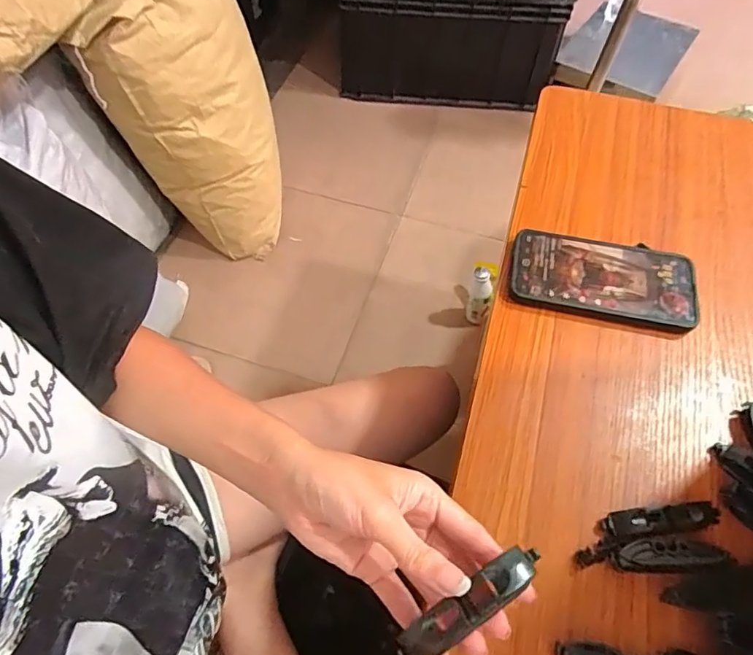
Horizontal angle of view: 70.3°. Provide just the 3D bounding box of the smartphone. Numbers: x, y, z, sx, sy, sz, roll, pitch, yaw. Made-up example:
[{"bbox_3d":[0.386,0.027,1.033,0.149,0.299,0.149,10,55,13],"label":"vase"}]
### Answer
[{"bbox_3d":[0.203,-0.043,0.485,0.159,0.016,0.083,13,59,8],"label":"smartphone"}]

